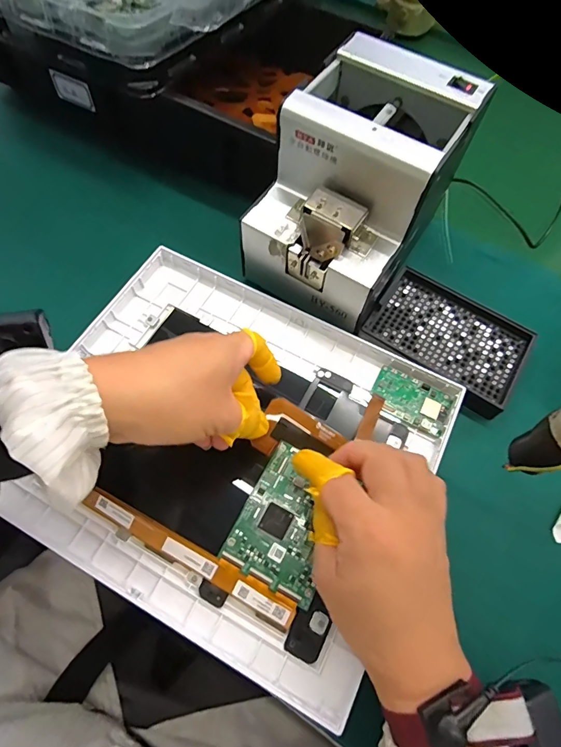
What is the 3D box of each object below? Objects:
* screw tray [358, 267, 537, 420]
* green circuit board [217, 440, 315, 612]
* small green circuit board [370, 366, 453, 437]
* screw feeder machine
[{"bbox_3d":[0.154,-0.035,0.373,0.135,0.016,0.098,32,67,11],"label":"screw tray"},{"bbox_3d":[0.008,0.104,0.290,0.067,0.004,0.089,27,66,9],"label":"green circuit board"},{"bbox_3d":[0.109,0.022,0.339,0.063,0.004,0.038,30,66,10],"label":"small green circuit board"},{"bbox_3d":[0.065,-0.154,0.348,0.129,0.137,0.170,31,67,11],"label":"screw feeder machine"}]

